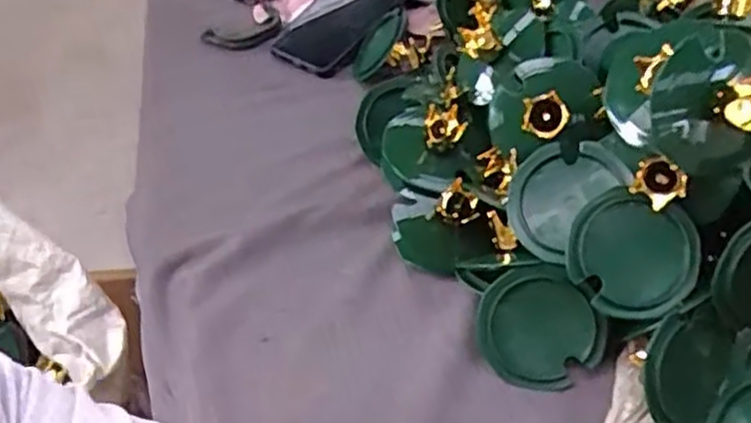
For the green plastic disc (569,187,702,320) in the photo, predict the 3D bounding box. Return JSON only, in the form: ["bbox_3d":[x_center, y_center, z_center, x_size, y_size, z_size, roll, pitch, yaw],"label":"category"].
[{"bbox_3d":[0.148,0.026,0.426,0.073,0.007,0.068,0,88,6],"label":"green plastic disc"}]

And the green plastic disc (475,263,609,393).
[{"bbox_3d":[0.098,0.072,0.448,0.074,0.071,0.009,46,16,7],"label":"green plastic disc"}]

